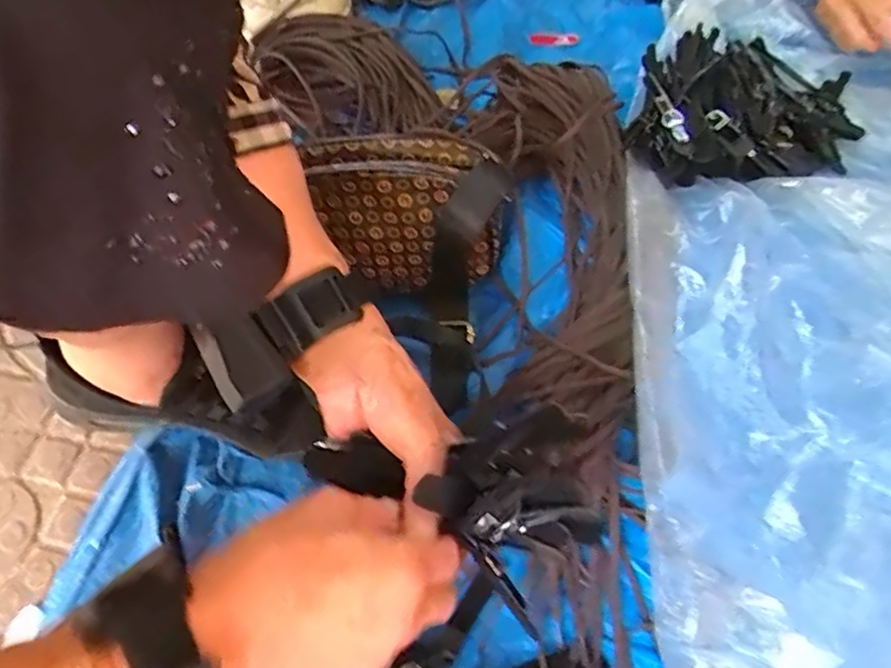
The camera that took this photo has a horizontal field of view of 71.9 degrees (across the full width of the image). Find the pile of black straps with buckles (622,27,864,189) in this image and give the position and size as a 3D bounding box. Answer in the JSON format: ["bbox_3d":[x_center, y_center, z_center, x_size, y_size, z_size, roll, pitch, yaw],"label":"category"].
[{"bbox_3d":[0.297,-0.224,0.608,0.202,0.048,0.210,17,63,11],"label":"pile of black straps with buckles"}]

